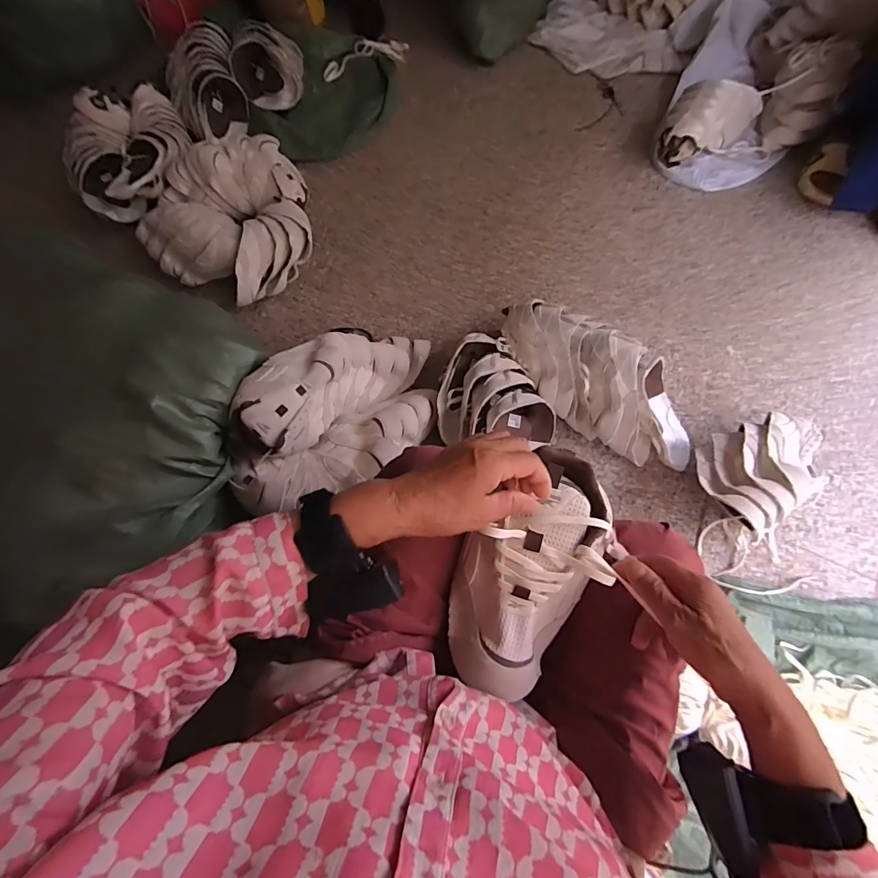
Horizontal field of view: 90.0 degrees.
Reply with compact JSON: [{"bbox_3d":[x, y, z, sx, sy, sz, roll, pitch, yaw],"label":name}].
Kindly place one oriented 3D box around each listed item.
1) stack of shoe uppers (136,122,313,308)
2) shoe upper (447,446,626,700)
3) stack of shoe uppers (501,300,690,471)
[{"bbox_3d":[-0.491,-0.538,1.066,0.364,0.155,0.388,23,73,13],"label":"stack of shoe uppers"},{"bbox_3d":[0.088,0.119,0.417,0.116,0.067,0.226,31,83,12],"label":"shoe upper"},{"bbox_3d":[0.317,-0.120,0.865,0.439,0.148,0.205,39,77,17],"label":"stack of shoe uppers"}]

